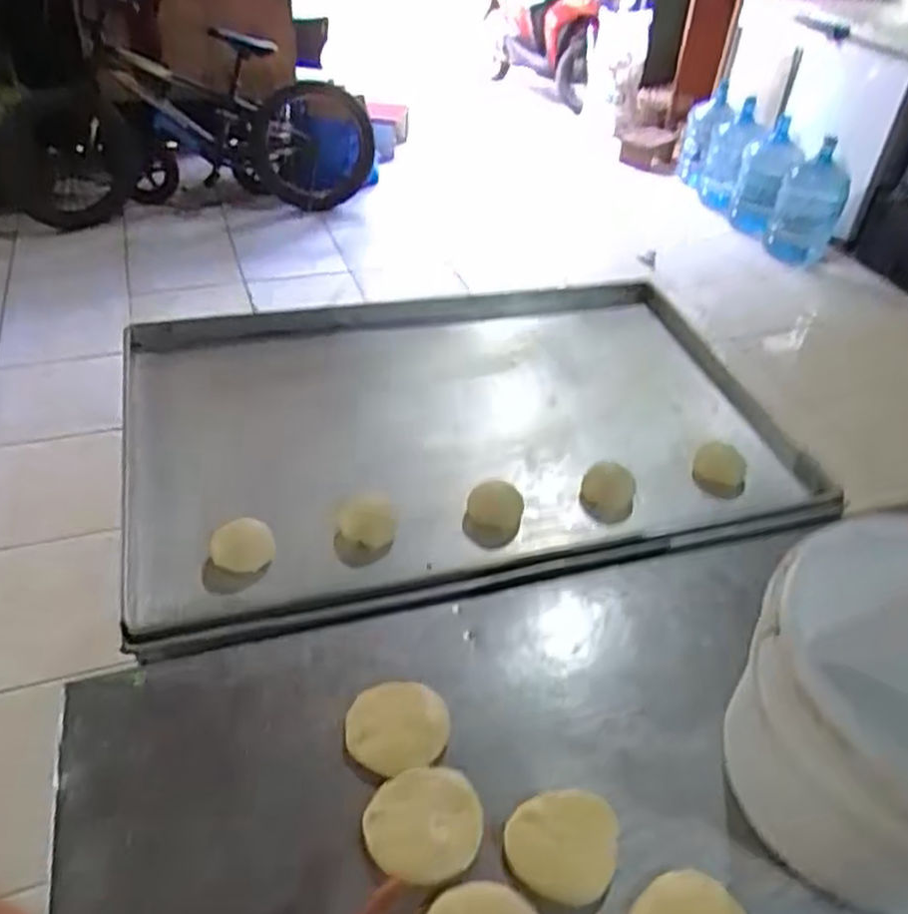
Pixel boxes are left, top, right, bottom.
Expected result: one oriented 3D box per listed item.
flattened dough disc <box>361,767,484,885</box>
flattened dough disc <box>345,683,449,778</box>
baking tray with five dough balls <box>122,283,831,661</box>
[{"bbox_3d":[-0.020,0.241,0.504,0.075,0.015,0.066,-9,42,-15],"label":"flattened dough disc"},{"bbox_3d":[-0.042,0.200,0.562,0.072,0.018,0.071,3,40,-2],"label":"flattened dough disc"},{"bbox_3d":[0.016,-0.037,0.857,0.718,0.049,0.479,-8,42,-14],"label":"baking tray with five dough balls"}]

